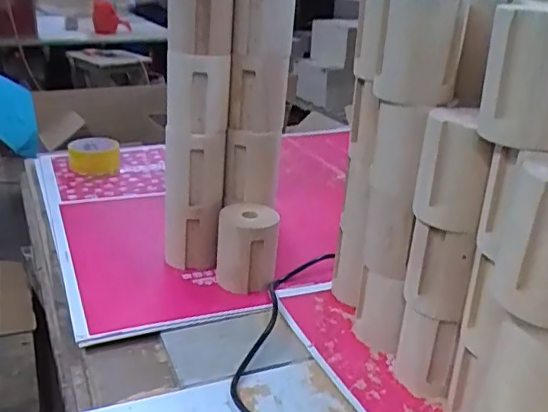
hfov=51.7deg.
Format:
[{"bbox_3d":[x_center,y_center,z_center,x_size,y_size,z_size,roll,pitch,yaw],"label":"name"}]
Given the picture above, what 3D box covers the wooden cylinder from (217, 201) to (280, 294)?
[{"bbox_3d":[-0.038,0.059,0.784,0.081,0.106,0.072,0,24,-4],"label":"wooden cylinder"}]

